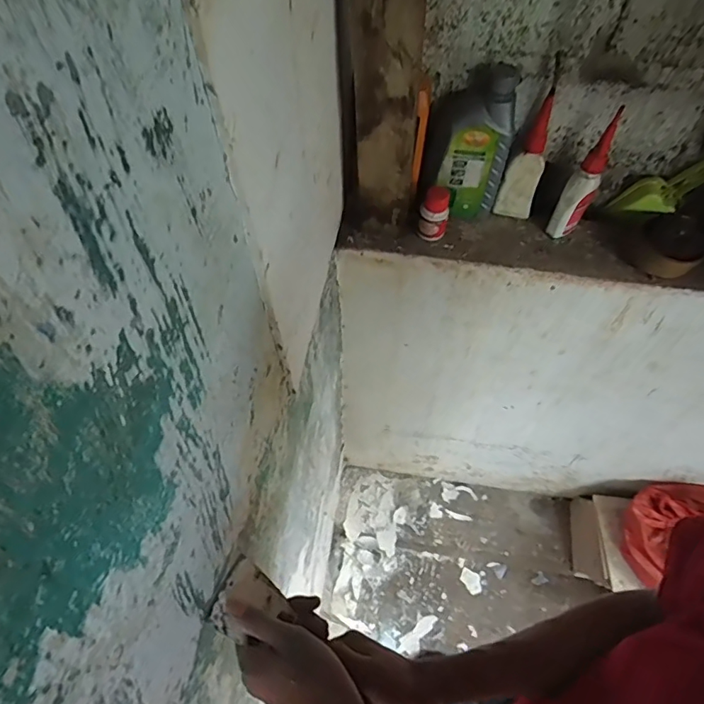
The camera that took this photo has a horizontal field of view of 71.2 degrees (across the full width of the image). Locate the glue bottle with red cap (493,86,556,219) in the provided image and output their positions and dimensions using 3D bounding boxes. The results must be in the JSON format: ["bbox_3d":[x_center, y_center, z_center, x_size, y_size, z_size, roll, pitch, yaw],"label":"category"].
[{"bbox_3d":[0.248,-0.263,0.690,0.051,0.163,0.045,21,61,13],"label":"glue bottle with red cap"}]

